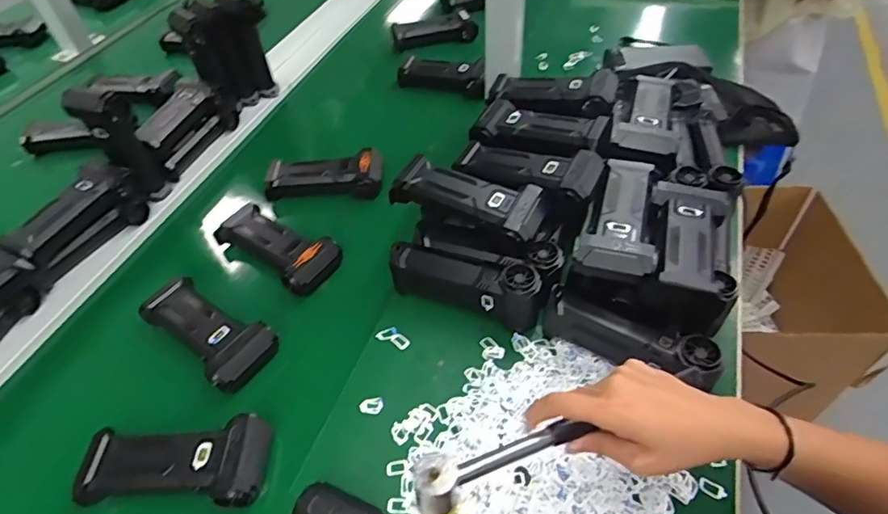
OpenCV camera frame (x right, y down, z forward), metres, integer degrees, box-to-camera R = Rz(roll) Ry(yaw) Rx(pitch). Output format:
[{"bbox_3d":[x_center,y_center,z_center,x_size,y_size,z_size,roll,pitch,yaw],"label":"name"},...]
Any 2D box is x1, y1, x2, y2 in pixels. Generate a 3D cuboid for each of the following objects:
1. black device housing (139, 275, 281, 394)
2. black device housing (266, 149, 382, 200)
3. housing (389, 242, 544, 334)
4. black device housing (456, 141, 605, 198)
[{"bbox_3d":[-0.250,0.073,0.551,0.155,0.037,0.071,30,57,26],"label":"black device housing"},{"bbox_3d":[-0.155,-0.111,0.708,0.162,0.045,0.053,-3,49,1],"label":"black device housing"},{"bbox_3d":[0.023,0.025,0.538,0.158,0.067,0.044,15,52,16],"label":"housing"},{"bbox_3d":[0.085,-0.096,0.557,0.154,0.033,0.070,15,52,16],"label":"black device housing"}]

